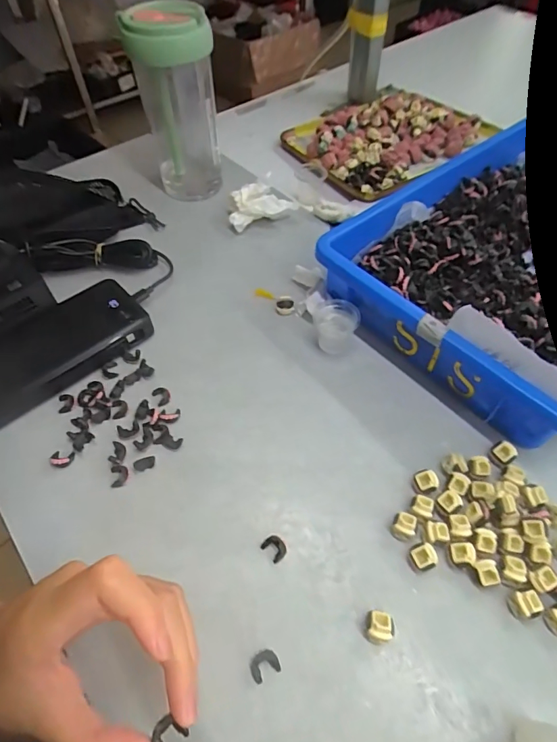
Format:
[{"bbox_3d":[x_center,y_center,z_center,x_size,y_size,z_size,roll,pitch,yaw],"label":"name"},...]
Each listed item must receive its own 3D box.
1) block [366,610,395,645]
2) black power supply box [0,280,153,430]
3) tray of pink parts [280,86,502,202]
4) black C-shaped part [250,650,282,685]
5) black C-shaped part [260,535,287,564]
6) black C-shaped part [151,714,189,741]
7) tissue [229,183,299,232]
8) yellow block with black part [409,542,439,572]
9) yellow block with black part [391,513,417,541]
[{"bbox_3d":[0.059,0.151,0.255,0.016,0.014,0.017,8,54,7],"label":"block"},{"bbox_3d":[-0.192,-0.017,0.372,0.155,0.028,0.077,-35,60,-22],"label":"black power supply box"},{"bbox_3d":[0.140,-0.324,0.587,0.265,0.035,0.205,-35,60,-22],"label":"tray of pink parts"},{"bbox_3d":[-0.008,0.169,0.248,0.016,0.004,0.013,-24,56,-15],"label":"black C-shaped part"},{"bbox_3d":[-0.002,0.116,0.284,0.013,0.007,0.015,-40,62,-21],"label":"black C-shaped part"},{"bbox_3d":[-0.048,0.158,0.186,0.012,0.007,0.013,34,64,24],"label":"black C-shaped part"},{"bbox_3d":[-0.021,-0.183,0.482,0.071,0.029,0.043,-16,55,-10],"label":"tissue"},{"bbox_3d":[0.092,0.119,0.276,0.014,0.013,0.016,-26,57,-17],"label":"yellow block with black part"},{"bbox_3d":[0.083,0.103,0.288,0.014,0.011,0.016,19,56,15],"label":"yellow block with black part"}]

